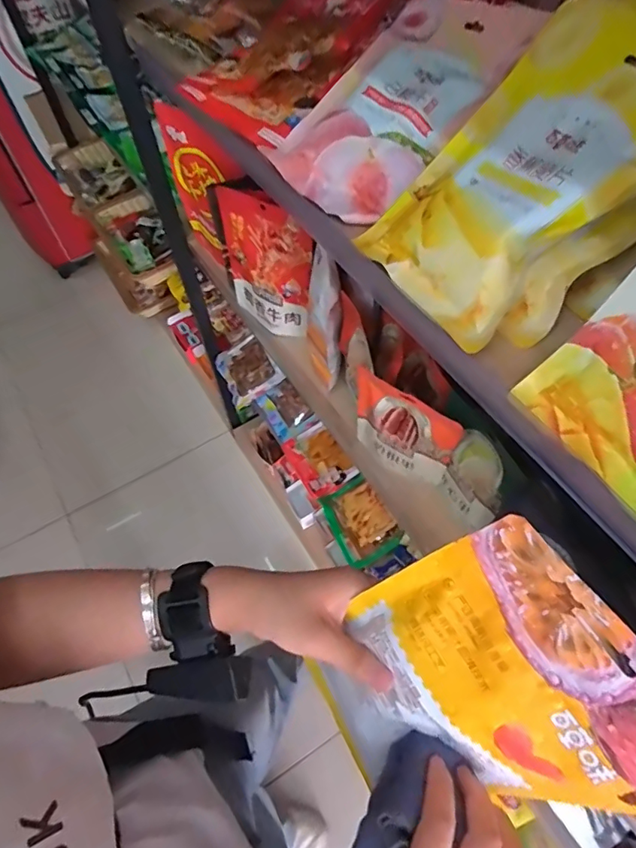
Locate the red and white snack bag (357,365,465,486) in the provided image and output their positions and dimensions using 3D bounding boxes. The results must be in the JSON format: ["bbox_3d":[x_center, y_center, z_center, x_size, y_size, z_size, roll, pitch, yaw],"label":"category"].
[{"bbox_3d":[0.104,0.007,0.638,0.136,0.140,0.027,32,66,19],"label":"red and white snack bag"}]

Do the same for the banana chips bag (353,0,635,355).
[{"bbox_3d":[0.159,-0.191,0.378,0.252,0.024,0.156,-43,58,13],"label":"banana chips bag"}]

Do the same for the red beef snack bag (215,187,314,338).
[{"bbox_3d":[-0.080,-0.234,0.764,0.160,0.214,0.042,36,68,21],"label":"red beef snack bag"}]

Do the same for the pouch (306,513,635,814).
[{"bbox_3d":[0.092,0.160,0.297,0.164,0.210,0.027,52,38,9],"label":"pouch"}]

